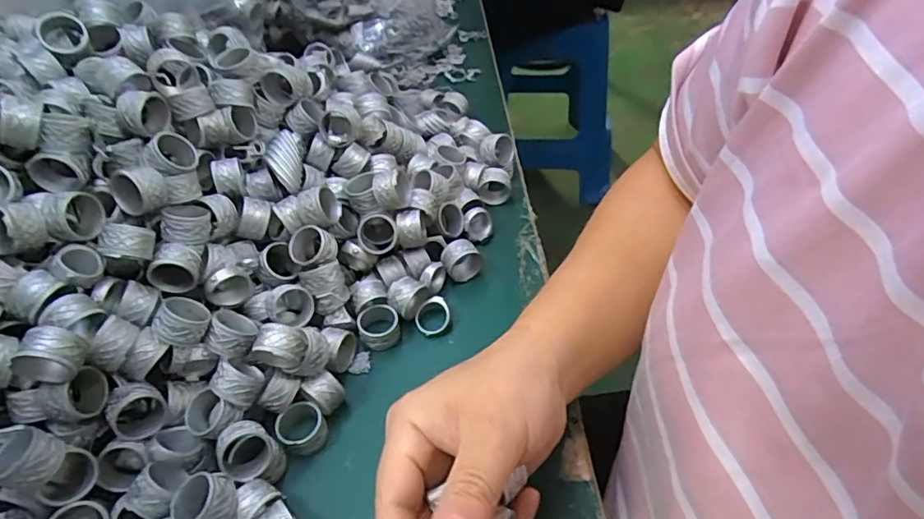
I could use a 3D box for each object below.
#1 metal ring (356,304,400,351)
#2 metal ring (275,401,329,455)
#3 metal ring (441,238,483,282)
[{"bbox_3d":[-0.056,0.047,0.376,0.028,0.018,0.027,-2,46,2],"label":"metal ring"},{"bbox_3d":[-0.096,0.101,0.329,0.028,0.016,0.027,-2,46,2],"label":"metal ring"},{"bbox_3d":[0.001,0.000,0.404,0.031,0.027,0.014,-15,47,-10],"label":"metal ring"}]

